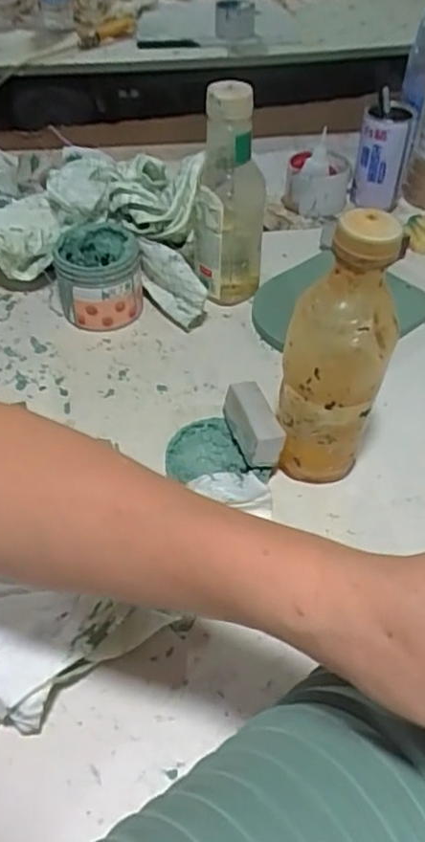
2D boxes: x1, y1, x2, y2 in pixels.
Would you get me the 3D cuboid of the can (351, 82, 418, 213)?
[{"bbox_3d":[0.205,-0.321,0.770,0.059,0.120,0.056,12,47,10],"label":"can"}]

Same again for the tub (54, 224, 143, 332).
[{"bbox_3d":[-0.111,-0.142,0.631,0.079,0.073,0.080,-2,46,-3],"label":"tub"}]

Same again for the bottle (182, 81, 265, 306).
[{"bbox_3d":[0.014,-0.213,0.608,0.071,0.203,0.079,4,46,3],"label":"bottle"}]

